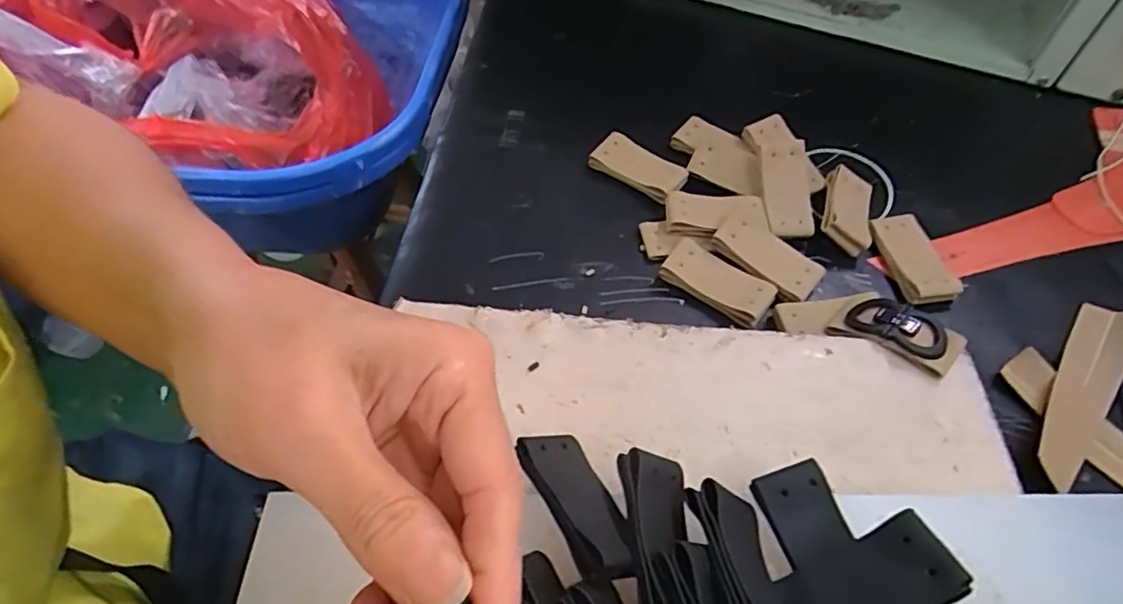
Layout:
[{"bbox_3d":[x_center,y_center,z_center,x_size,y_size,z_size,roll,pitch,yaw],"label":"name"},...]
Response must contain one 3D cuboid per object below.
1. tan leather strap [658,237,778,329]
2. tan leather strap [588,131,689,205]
[{"bbox_3d":[0.090,-0.012,0.351,0.064,0.013,0.031,35,60,23],"label":"tan leather strap"},{"bbox_3d":[0.052,-0.090,0.400,0.061,0.015,0.029,32,59,22],"label":"tan leather strap"}]

